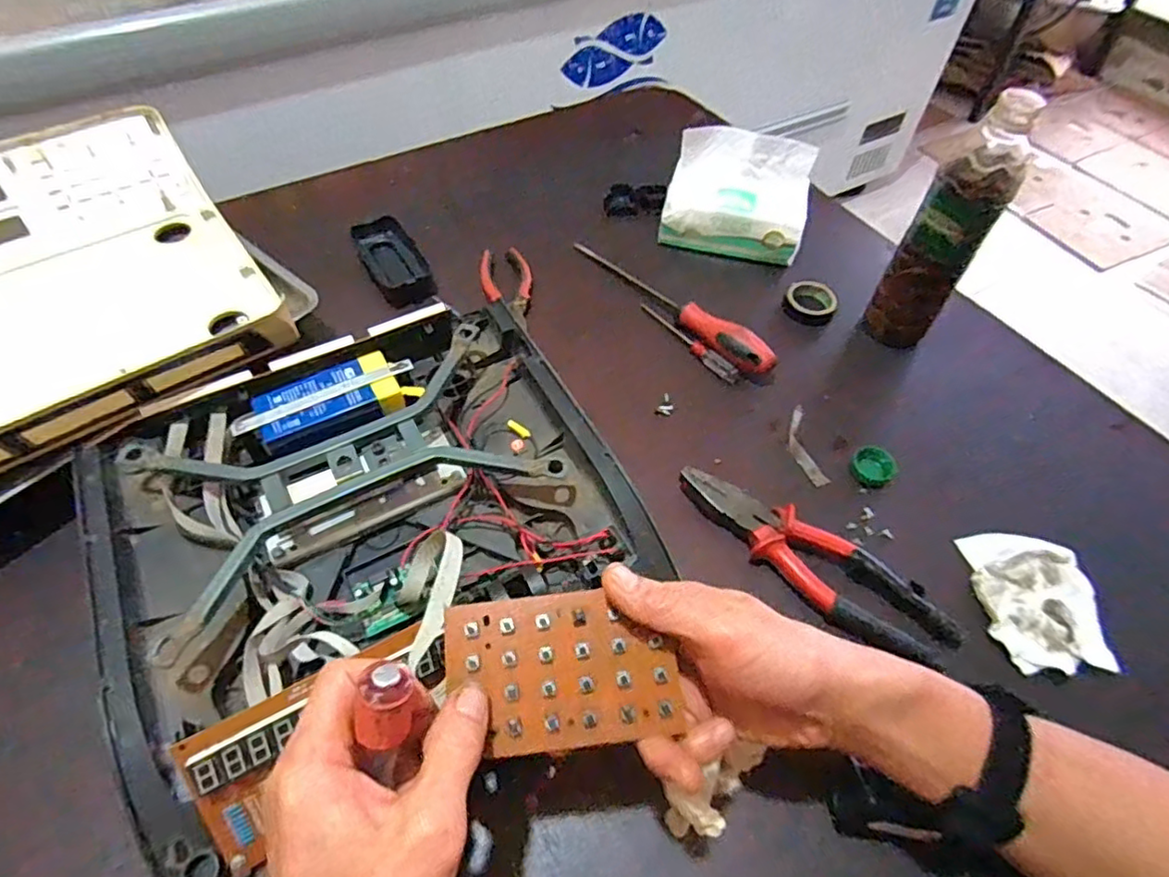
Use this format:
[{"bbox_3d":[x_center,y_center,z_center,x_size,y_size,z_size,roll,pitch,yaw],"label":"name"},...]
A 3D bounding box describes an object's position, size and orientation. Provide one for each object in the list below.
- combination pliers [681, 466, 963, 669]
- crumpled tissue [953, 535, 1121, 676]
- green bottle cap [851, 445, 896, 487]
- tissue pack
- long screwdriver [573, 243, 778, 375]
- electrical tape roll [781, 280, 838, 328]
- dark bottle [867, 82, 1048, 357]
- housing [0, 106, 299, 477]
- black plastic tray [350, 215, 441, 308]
[{"bbox_3d":[0.162,0.088,0.448,0.207,0.025,0.053,33,60,20],"label":"combination pliers"},{"bbox_3d":[0.318,0.113,0.435,0.079,0.019,0.096,3,54,0],"label":"crumpled tissue"},{"bbox_3d":[0.233,0.022,0.502,0.031,0.011,0.032,1,54,-1],"label":"green bottle cap"},{"bbox_3d":[0.158,-0.247,0.634,0.143,0.091,0.073,15,55,9],"label":"tissue pack"},{"bbox_3d":[0.083,-0.136,0.602,0.031,0.028,0.242,-32,61,-22],"label":"long screwdriver"},{"bbox_3d":[0.221,-0.133,0.612,0.049,0.020,0.045,1,54,-1],"label":"electrical tape roll"},{"bbox_3d":[0.299,-0.166,0.519,0.060,0.201,0.047,28,58,17],"label":"dark bottle"},{"bbox_3d":[-0.467,-0.122,0.514,0.331,0.067,0.354,-31,61,-22],"label":"housing"},{"bbox_3d":[-0.194,-0.180,0.633,0.052,0.026,0.114,-26,59,-19],"label":"black plastic tray"}]

